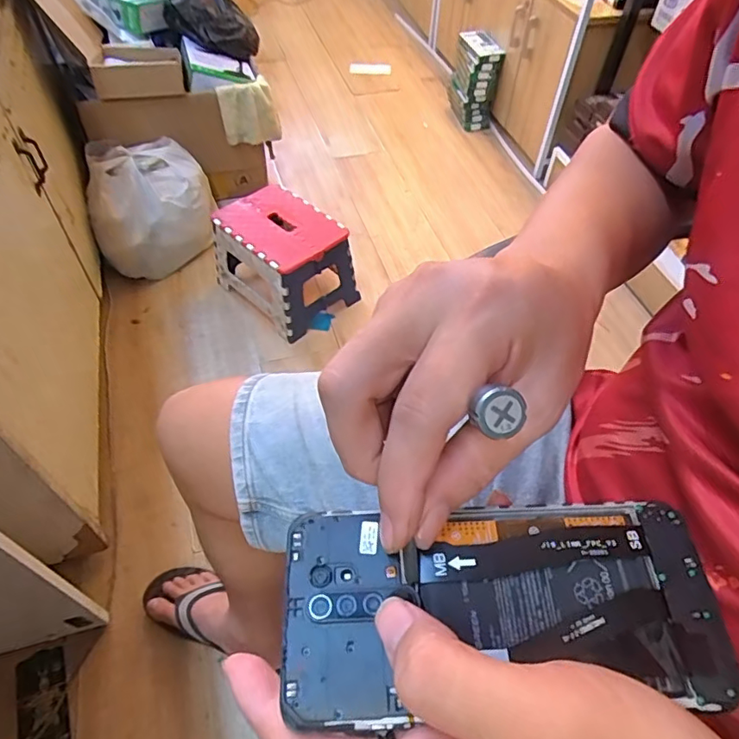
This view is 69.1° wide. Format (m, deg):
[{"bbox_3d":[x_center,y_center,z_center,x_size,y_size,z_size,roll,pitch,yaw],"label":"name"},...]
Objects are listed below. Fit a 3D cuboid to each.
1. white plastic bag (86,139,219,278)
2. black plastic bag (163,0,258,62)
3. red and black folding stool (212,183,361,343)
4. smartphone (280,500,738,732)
[{"bbox_3d":[-0.558,-0.424,1.402,0.281,0.247,0.311,-10,52,-10],"label":"white plastic bag"},{"bbox_3d":[-0.473,-1.013,1.525,0.163,0.150,0.308,-35,60,-26],"label":"black plastic bag"},{"bbox_3d":[-0.203,-0.263,1.309,0.233,0.226,0.286,-36,61,-27],"label":"red and black folding stool"},{"bbox_3d":[0.048,0.085,0.198,0.156,0.008,0.069,-3,51,-3],"label":"smartphone"}]

